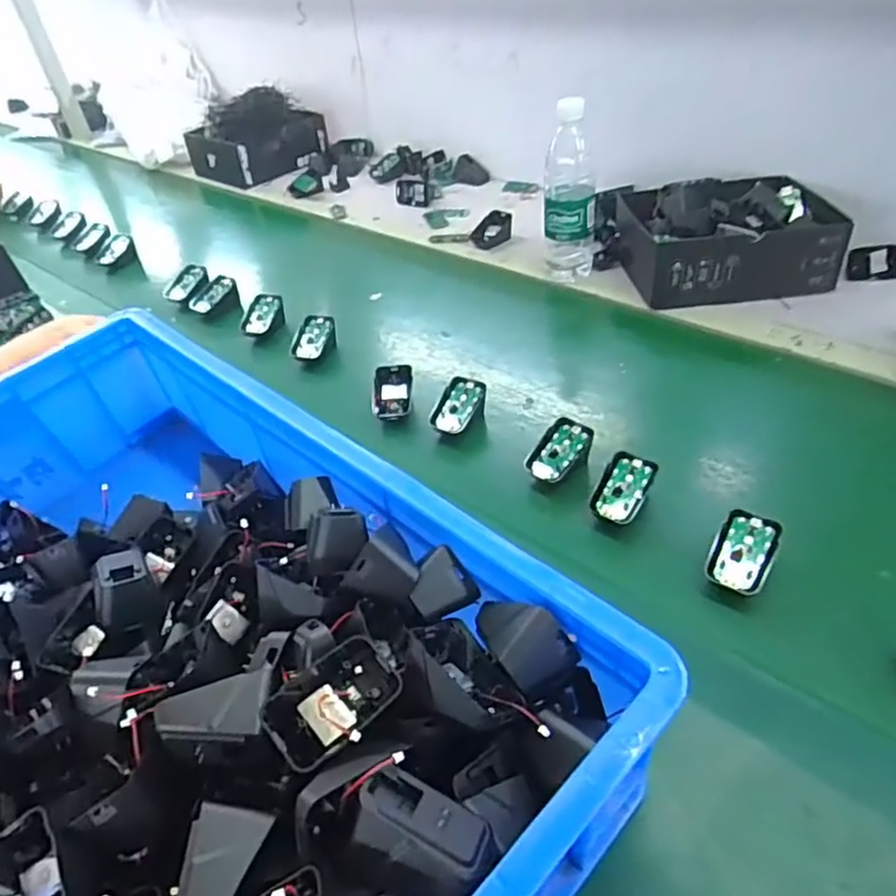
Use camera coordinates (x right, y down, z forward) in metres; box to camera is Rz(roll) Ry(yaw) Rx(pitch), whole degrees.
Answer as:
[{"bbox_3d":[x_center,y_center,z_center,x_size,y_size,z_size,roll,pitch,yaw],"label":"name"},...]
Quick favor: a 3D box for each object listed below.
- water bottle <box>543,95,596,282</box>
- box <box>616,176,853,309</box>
[{"bbox_3d":[0.162,-0.334,0.882,0.068,0.218,0.056,3,42,12],"label":"water bottle"},{"bbox_3d":[0.371,-0.284,0.886,0.254,0.091,0.206,-9,41,-1],"label":"box"}]

